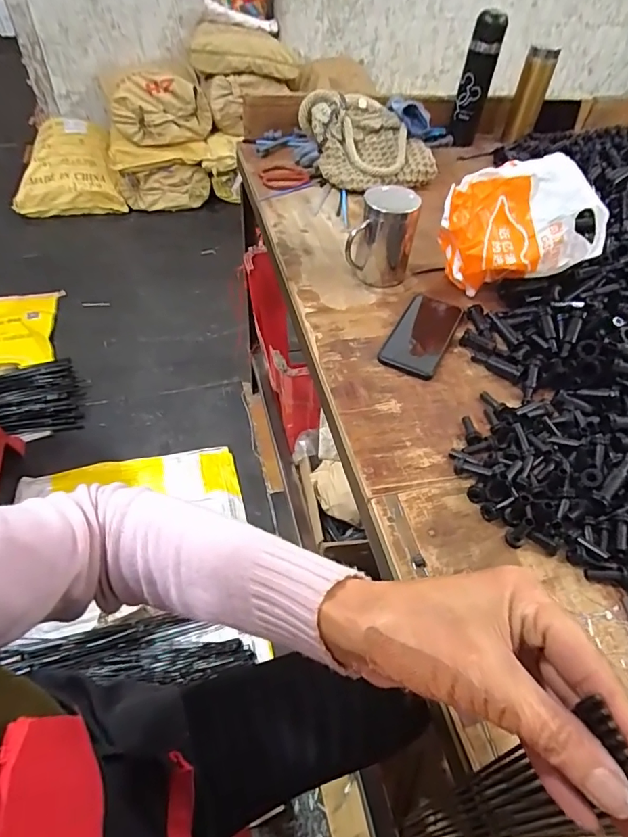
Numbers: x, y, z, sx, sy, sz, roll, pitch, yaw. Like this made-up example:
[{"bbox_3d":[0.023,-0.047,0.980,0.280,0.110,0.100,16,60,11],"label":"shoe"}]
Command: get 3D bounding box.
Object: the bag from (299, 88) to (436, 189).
[{"bbox_3d":[0.107,-0.547,0.930,0.205,0.119,0.211,-18,54,-19],"label":"bag"}]

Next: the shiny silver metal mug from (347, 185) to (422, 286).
[{"bbox_3d":[0.099,-0.263,0.702,0.086,0.126,0.080,14,51,7],"label":"shiny silver metal mug"}]

